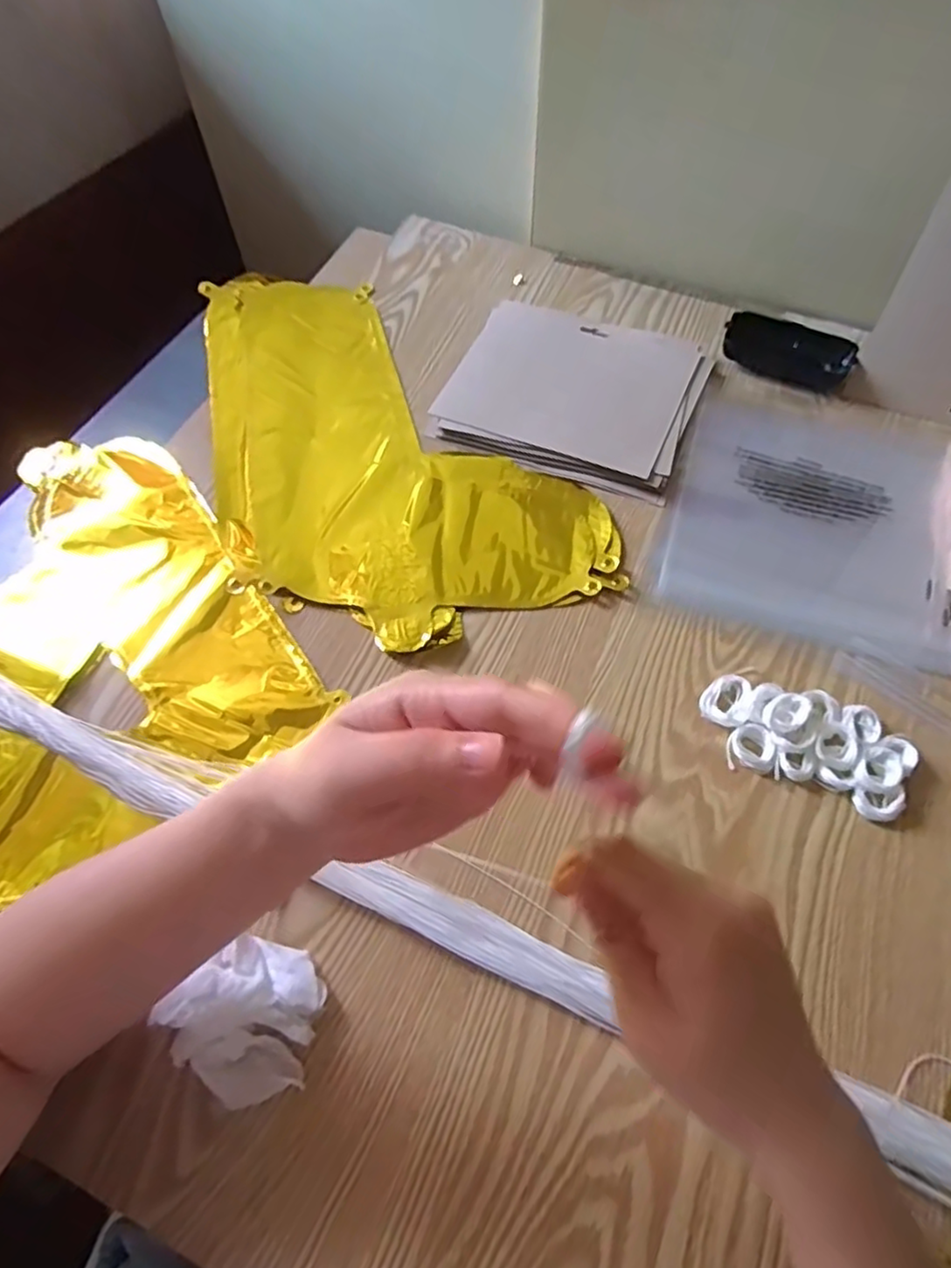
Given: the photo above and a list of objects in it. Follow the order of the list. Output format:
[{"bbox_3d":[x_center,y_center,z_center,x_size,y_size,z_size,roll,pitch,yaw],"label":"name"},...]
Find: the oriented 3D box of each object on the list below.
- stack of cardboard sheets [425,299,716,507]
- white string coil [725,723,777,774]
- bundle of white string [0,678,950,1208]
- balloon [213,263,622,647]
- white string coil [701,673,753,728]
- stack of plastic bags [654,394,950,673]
[{"bbox_3d":[0.084,-0.211,0.574,0.203,0.012,0.180,20,62,12],"label":"stack of cardboard sheets"},{"bbox_3d":[0.173,0.071,0.416,0.028,0.010,0.029,0,60,1],"label":"white string coil"},{"bbox_3d":[0.006,0.164,0.360,0.813,0.019,0.043,22,62,13],"label":"bundle of white string"},{"bbox_3d":[-0.102,-0.156,0.543,0.231,0.016,0.436,-33,64,-17],"label":"balloon"},{"bbox_3d":[0.164,0.043,0.433,0.030,0.008,0.037,23,63,14],"label":"white string coil"},{"bbox_3d":[0.265,-0.094,0.516,0.211,0.008,0.235,16,61,10],"label":"stack of plastic bags"}]

